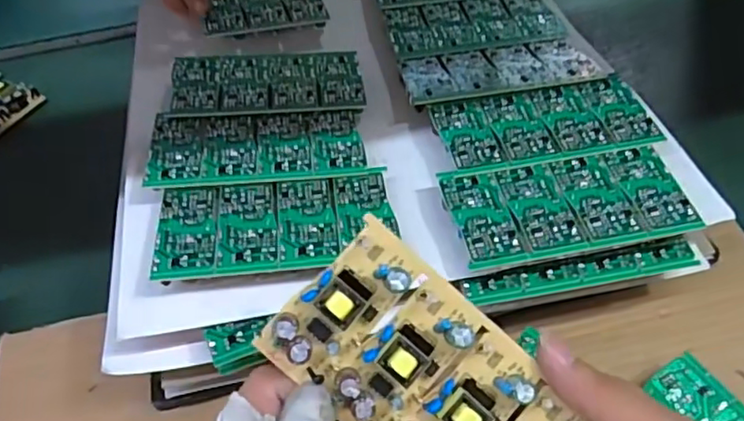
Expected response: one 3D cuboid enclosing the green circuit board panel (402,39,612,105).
[{"bbox_3d":[0.092,-0.103,0.448,0.137,0.010,0.061,-9,50,-2],"label":"green circuit board panel"}]

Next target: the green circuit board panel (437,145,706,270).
[{"bbox_3d":[0.113,-0.005,0.361,0.133,0.006,0.067,-11,50,-3],"label":"green circuit board panel"}]

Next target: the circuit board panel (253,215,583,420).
[{"bbox_3d":[0.026,0.072,0.254,0.131,0.017,0.072,42,81,-1],"label":"circuit board panel"}]

